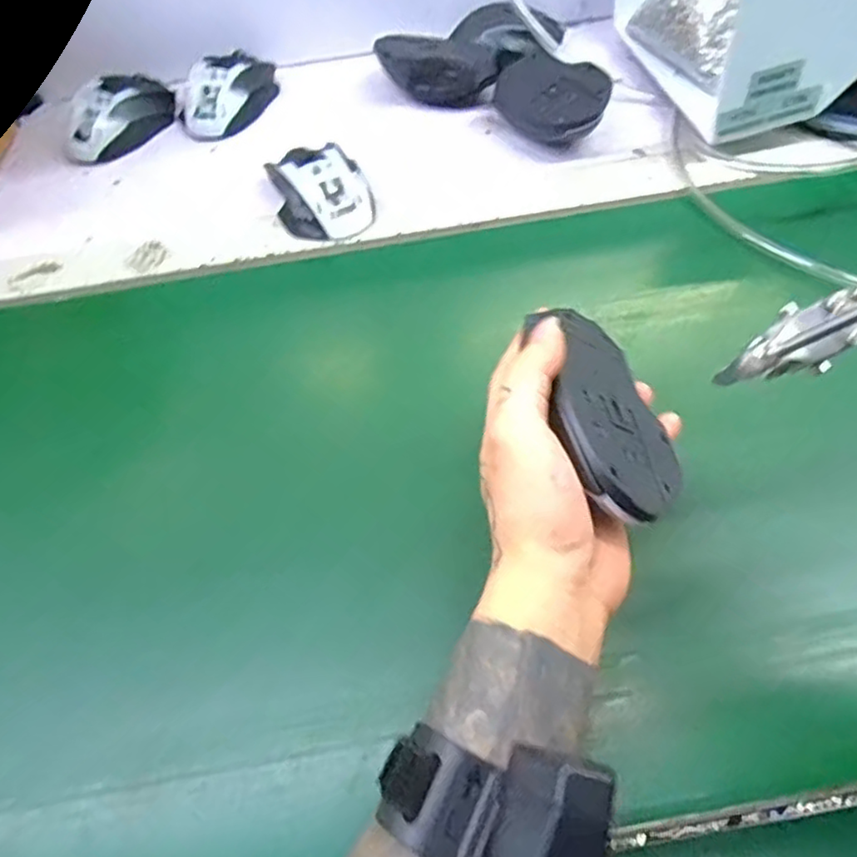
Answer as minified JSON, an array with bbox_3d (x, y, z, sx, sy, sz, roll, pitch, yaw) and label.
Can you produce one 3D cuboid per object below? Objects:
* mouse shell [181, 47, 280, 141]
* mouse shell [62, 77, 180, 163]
[{"bbox_3d":[-0.191,-0.321,0.613,0.071,0.036,0.116,14,57,13],"label":"mouse shell"},{"bbox_3d":[-0.287,-0.291,0.598,0.111,0.039,0.073,-31,59,-17],"label":"mouse shell"}]

